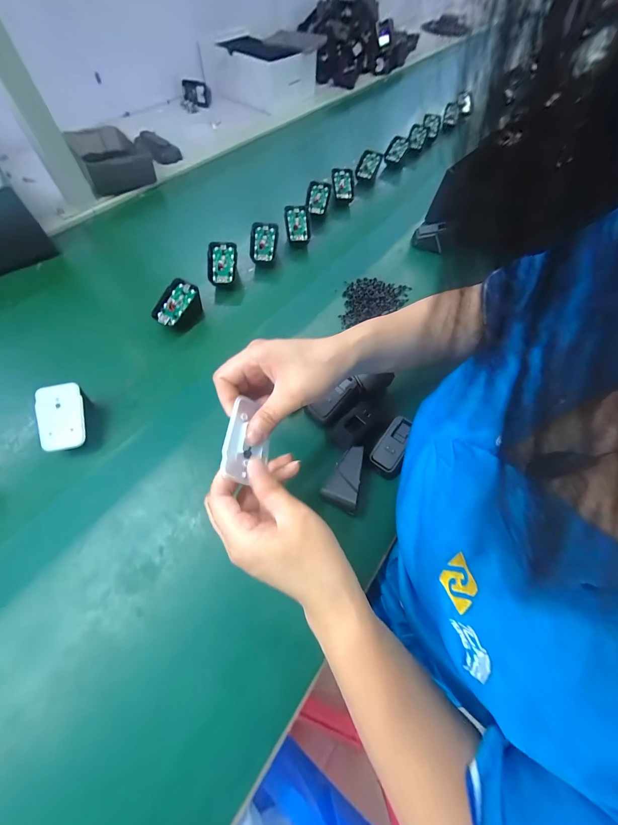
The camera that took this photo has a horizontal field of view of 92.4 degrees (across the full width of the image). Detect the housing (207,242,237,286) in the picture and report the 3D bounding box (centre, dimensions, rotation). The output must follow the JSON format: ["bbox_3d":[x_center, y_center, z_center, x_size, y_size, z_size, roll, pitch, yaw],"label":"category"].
[{"bbox_3d":[-0.135,-0.228,0.456,0.041,0.012,0.070,2,81,-5],"label":"housing"}]

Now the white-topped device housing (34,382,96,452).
[{"bbox_3d":[-0.270,0.006,0.333,0.045,0.033,0.069,-14,86,-14],"label":"white-topped device housing"}]

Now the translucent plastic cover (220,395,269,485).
[{"bbox_3d":[-0.049,0.021,0.240,0.039,0.004,0.066,30,56,-36],"label":"translucent plastic cover"}]

